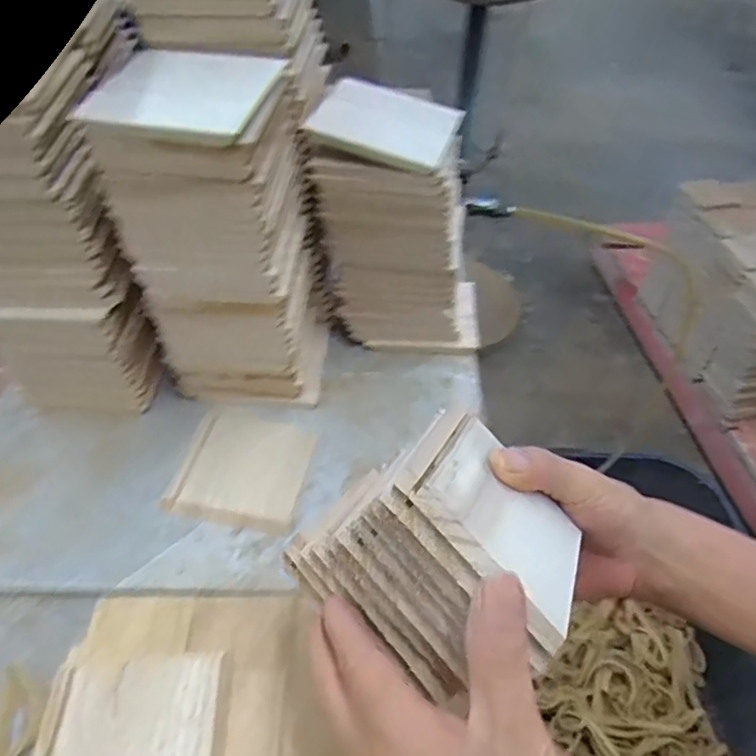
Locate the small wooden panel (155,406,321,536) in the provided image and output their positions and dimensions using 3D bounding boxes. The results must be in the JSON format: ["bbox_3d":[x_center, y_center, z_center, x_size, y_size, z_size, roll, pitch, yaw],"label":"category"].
[{"bbox_3d":[-0.098,0.065,0.474,0.090,0.016,0.093,10,46,6],"label":"small wooden panel"}]

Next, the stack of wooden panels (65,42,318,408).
[{"bbox_3d":[-0.109,-0.084,0.462,0.119,0.247,0.105,0,45,-3],"label":"stack of wooden panels"}]

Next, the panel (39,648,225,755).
[{"bbox_3d":[-0.137,0.196,0.348,0.092,0.010,0.090,0,45,-3],"label":"panel"}]

